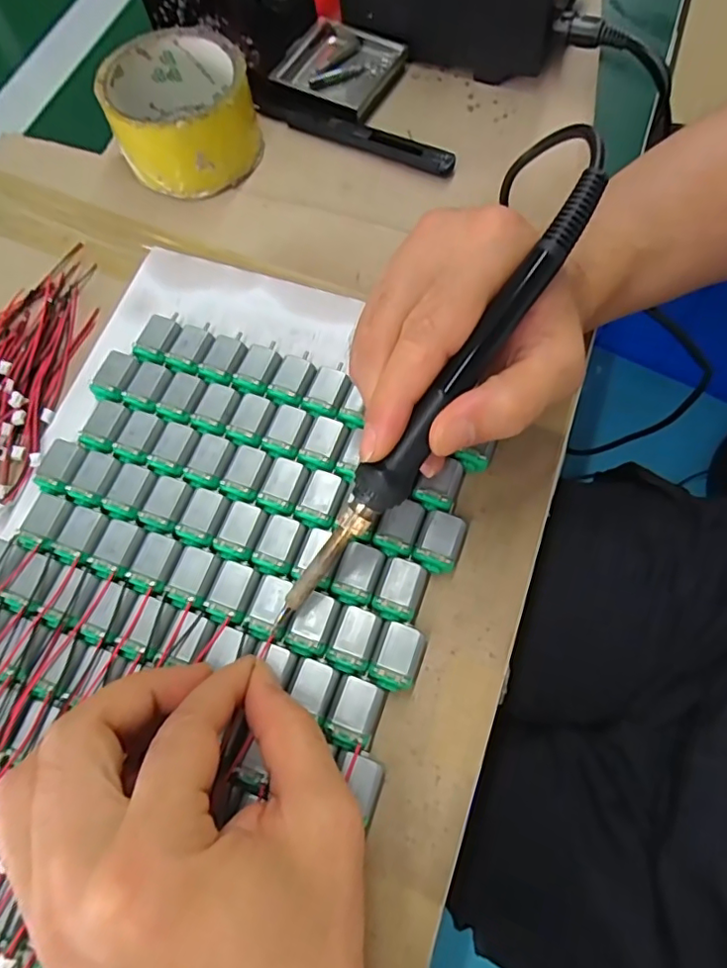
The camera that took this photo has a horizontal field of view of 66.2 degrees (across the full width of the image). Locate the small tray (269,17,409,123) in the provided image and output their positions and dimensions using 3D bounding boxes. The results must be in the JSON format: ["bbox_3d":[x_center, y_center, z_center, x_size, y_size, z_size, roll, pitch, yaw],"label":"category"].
[{"bbox_3d":[-0.016,-0.274,0.369,0.068,0.016,0.064,29,73,13],"label":"small tray"}]

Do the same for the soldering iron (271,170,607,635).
[{"bbox_3d":[0.024,-0.023,0.213,0.016,0.014,0.205,38,100,16],"label":"soldering iron"}]

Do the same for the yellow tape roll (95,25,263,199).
[{"bbox_3d":[-0.108,-0.224,0.338,0.082,0.050,0.081,-1,69,3],"label":"yellow tape roll"}]

